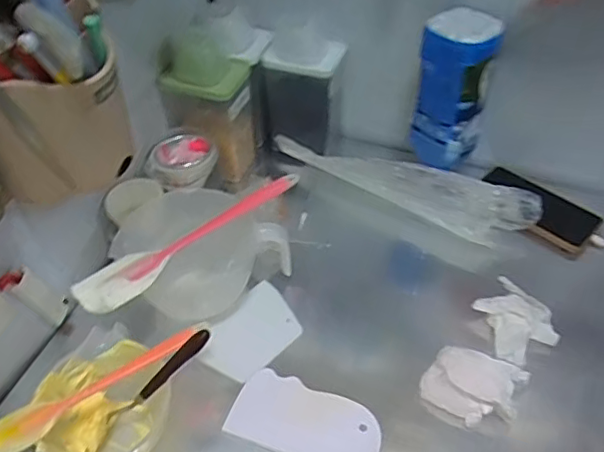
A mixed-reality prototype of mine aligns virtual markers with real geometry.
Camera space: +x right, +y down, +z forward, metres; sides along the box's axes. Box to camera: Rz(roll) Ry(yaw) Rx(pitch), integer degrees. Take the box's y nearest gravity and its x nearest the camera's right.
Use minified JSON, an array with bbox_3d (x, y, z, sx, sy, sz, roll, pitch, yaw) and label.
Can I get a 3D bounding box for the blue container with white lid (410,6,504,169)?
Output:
[{"bbox_3d":[0.190,-0.165,0.713,0.088,0.175,0.077,11,50,13],"label":"blue container with white lid"}]

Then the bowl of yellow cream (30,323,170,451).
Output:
[{"bbox_3d":[-0.194,0.176,0.548,0.115,0.073,0.122,-2,48,2],"label":"bowl of yellow cream"}]

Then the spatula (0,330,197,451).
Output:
[{"bbox_3d":[-0.190,0.151,0.522,0.195,0.022,0.032,-30,53,-21],"label":"spatula"}]

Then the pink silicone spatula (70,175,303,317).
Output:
[{"bbox_3d":[-0.118,0.002,0.604,0.265,0.022,0.061,-36,56,-26],"label":"pink silicone spatula"}]

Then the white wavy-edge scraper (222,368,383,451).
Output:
[{"bbox_3d":[0.005,0.197,0.567,0.149,0.011,0.075,17,51,12],"label":"white wavy-edge scraper"}]

